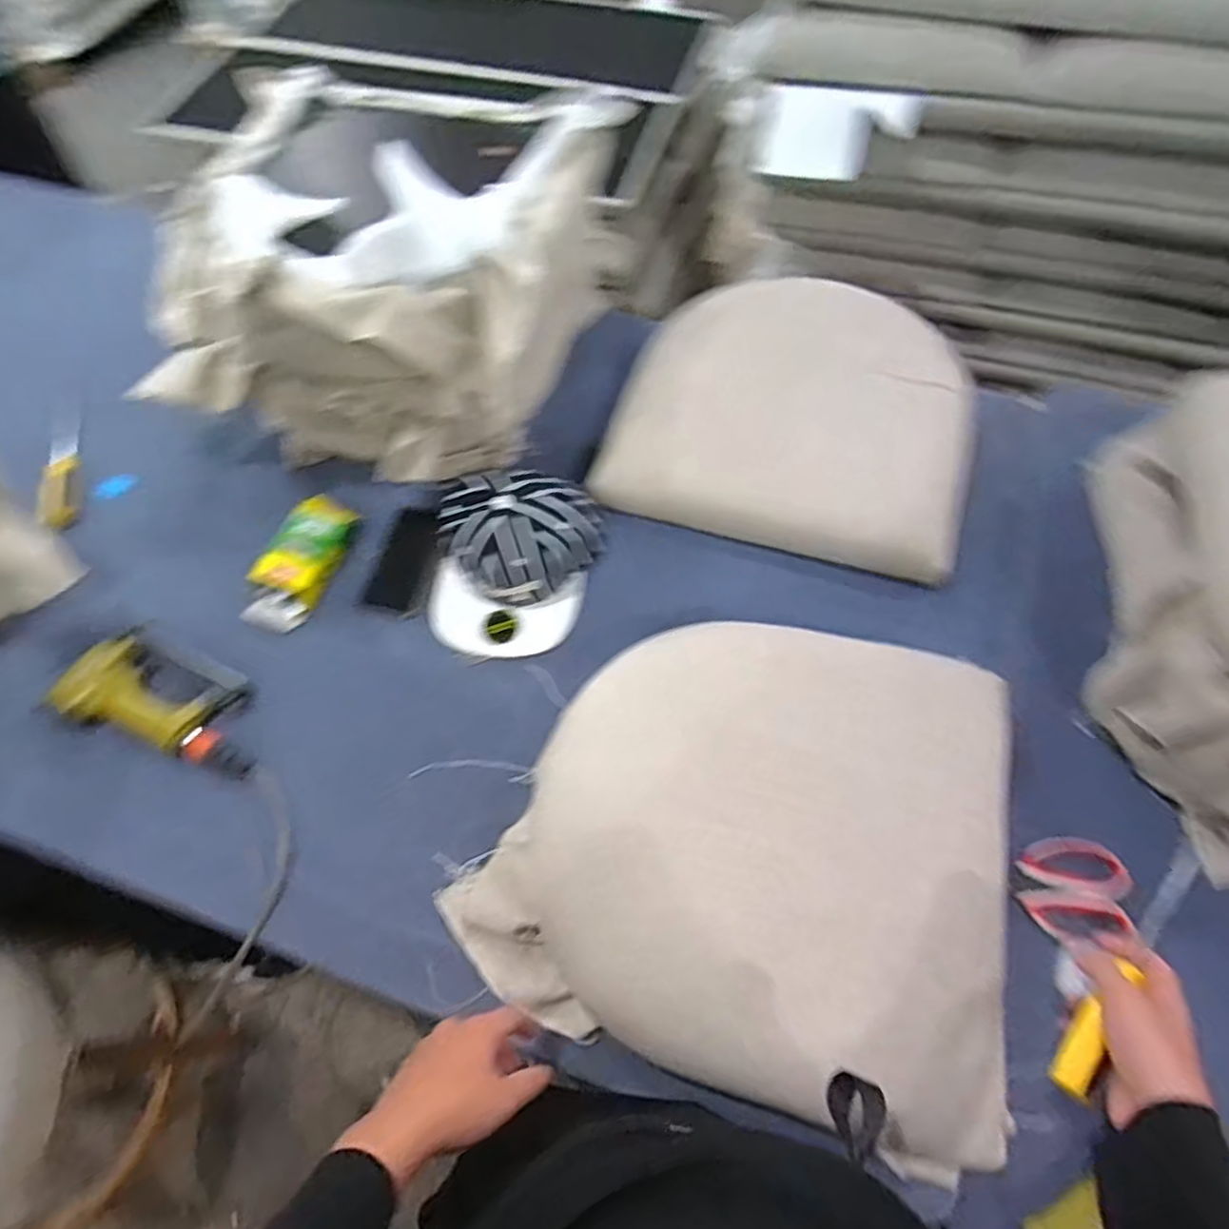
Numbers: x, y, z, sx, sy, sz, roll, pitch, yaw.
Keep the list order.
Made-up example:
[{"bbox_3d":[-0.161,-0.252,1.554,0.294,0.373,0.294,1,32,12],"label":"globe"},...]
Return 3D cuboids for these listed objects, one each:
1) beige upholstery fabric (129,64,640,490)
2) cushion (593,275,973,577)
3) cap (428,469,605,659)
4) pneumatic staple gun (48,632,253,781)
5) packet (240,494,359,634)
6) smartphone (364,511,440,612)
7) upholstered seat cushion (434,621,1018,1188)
[{"bbox_3d":[-0.287,-0.454,0.916,0.493,0.305,0.497,15,64,10],"label":"beige upholstery fabric"},{"bbox_3d":[0.247,-0.281,0.954,0.470,0.118,0.367,18,65,11],"label":"cushion"},{"bbox_3d":[-0.138,-0.074,0.853,0.204,0.113,0.213,16,64,10],"label":"cap"},{"bbox_3d":[-0.516,0.101,0.811,0.236,0.046,0.119,22,66,13],"label":"pneumatic staple gun"},{"bbox_3d":[-0.406,-0.074,0.903,0.089,0.031,0.193,16,64,10],"label":"packet"},{"bbox_3d":[-0.269,-0.073,0.914,0.074,0.010,0.147,12,64,8],"label":"smartphone"},{"bbox_3d":[0.137,0.216,0.693,0.489,0.099,0.430,16,64,10],"label":"upholstered seat cushion"}]

